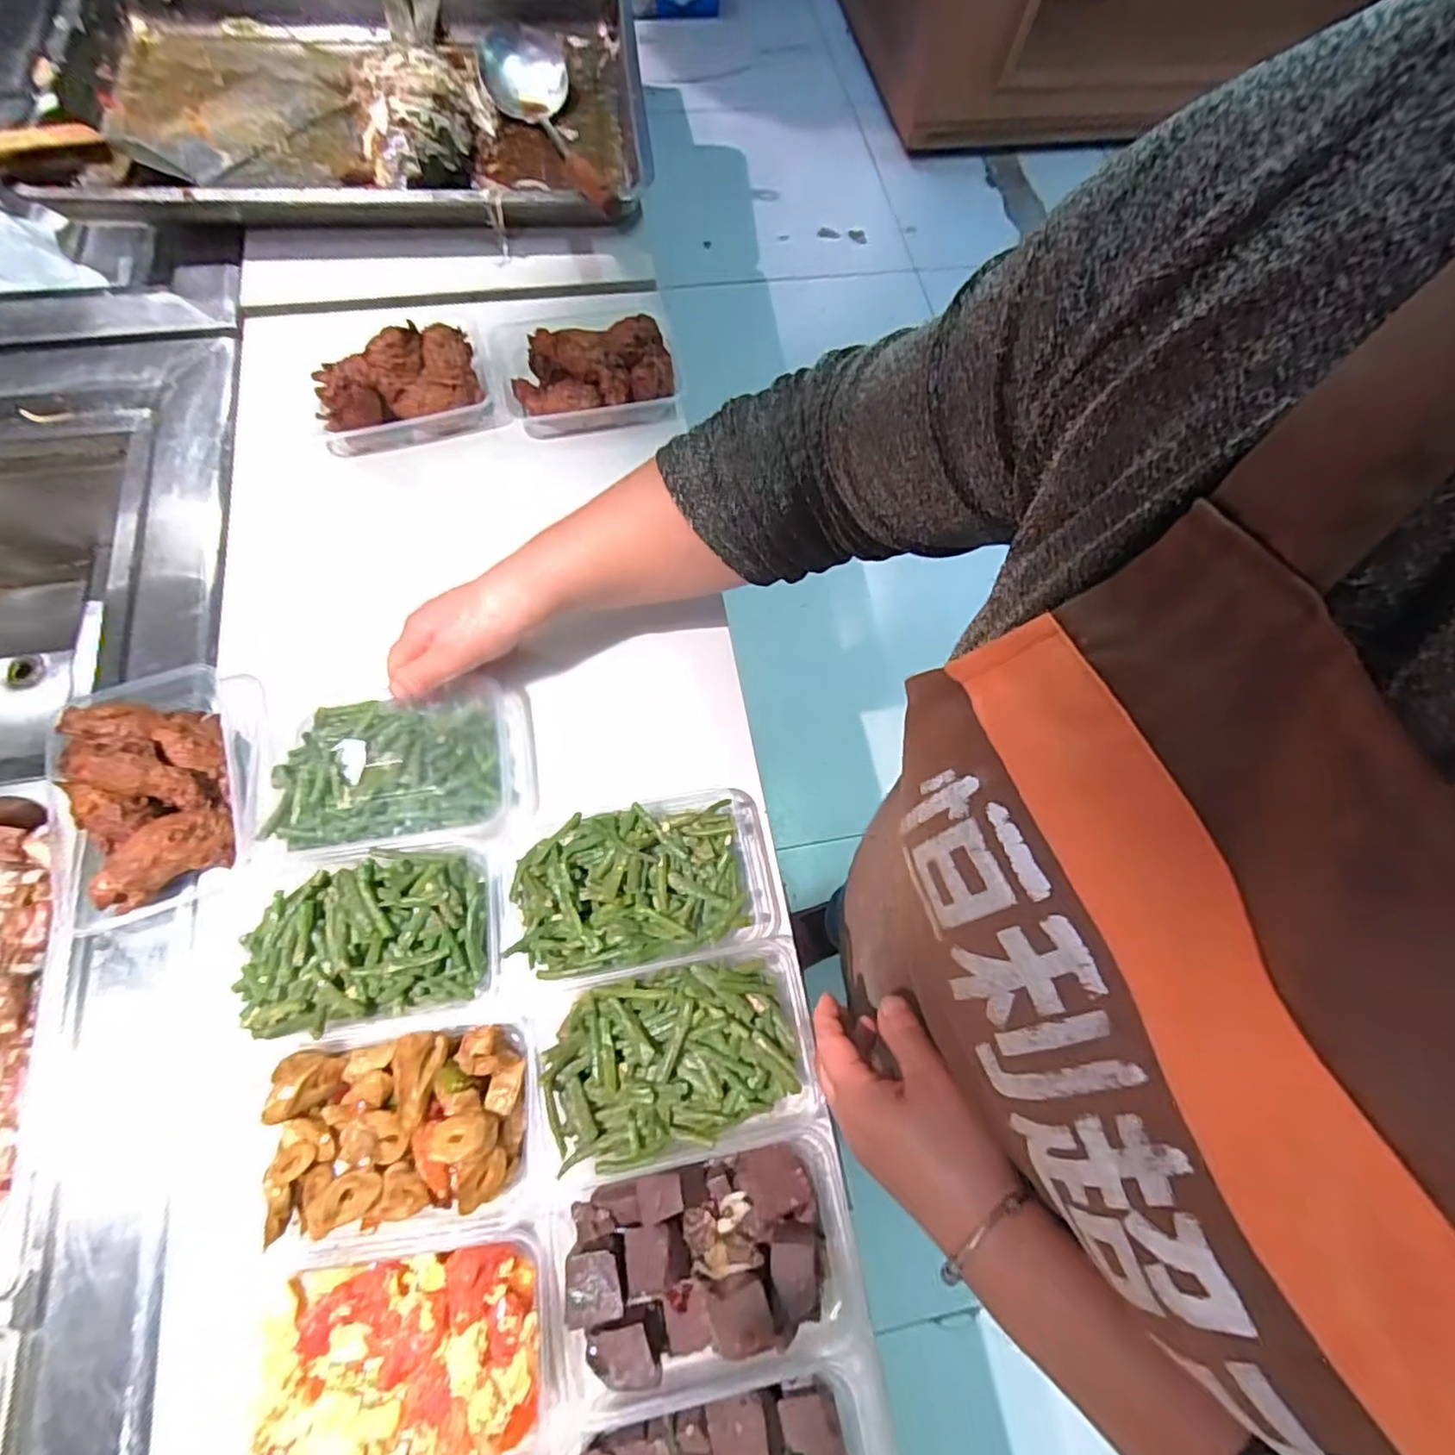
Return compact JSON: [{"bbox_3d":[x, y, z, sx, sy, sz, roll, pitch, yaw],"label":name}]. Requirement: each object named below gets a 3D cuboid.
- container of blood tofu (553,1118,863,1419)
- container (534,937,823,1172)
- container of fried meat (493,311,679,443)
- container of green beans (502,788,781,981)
[{"bbox_3d":[-0.012,0.310,0.379,0.175,0.054,0.118,-11,72,-9],"label":"container of blood tofu"},{"bbox_3d":[-0.030,0.209,0.423,0.166,0.049,0.106,-8,71,-8],"label":"container"},{"bbox_3d":[-0.131,-0.327,0.598,0.165,0.063,0.104,-8,71,-6],"label":"container of fried meat"},{"bbox_3d":[-0.055,0.108,0.460,0.184,0.054,0.111,-11,72,-9],"label":"container of green beans"}]

